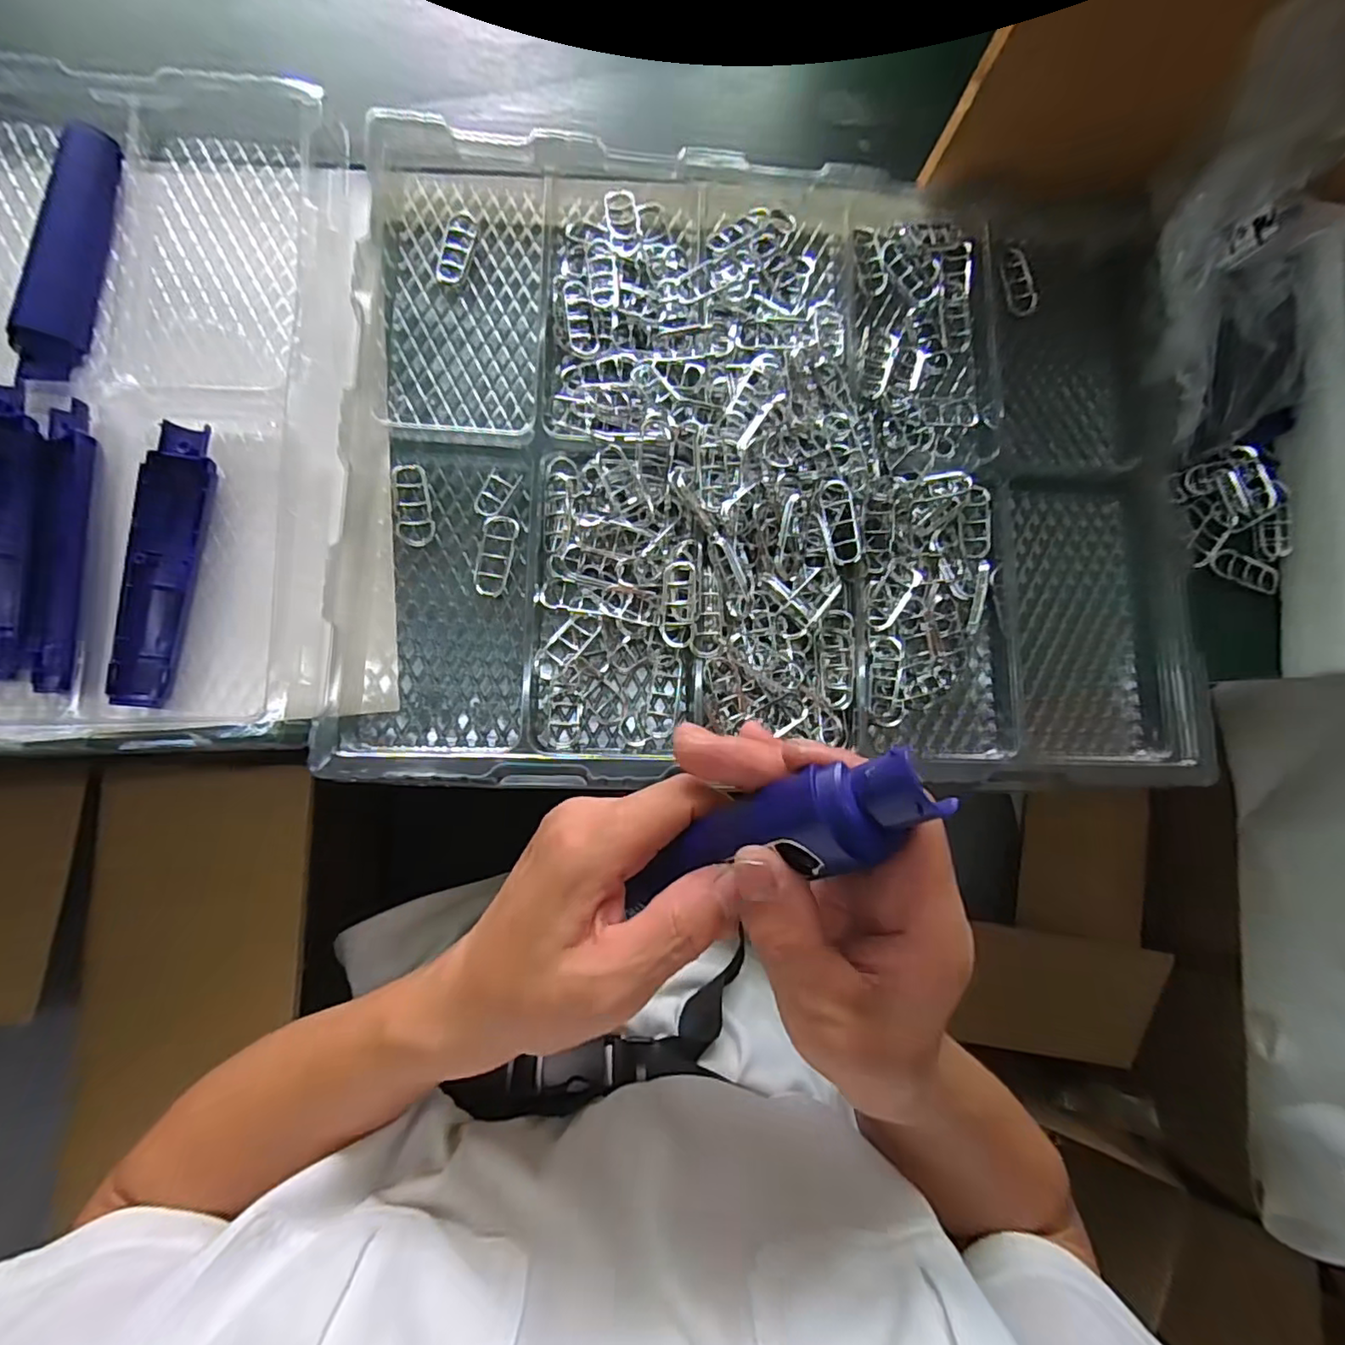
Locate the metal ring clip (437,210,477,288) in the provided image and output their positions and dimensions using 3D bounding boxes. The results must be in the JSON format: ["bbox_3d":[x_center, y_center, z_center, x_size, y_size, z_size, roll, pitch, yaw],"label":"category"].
[{"bbox_3d":[-0.146,-0.290,0.409,0.022,0.004,0.058,12,81,-3],"label":"metal ring clip"}]

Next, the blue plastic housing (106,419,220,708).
[{"bbox_3d":[-0.306,-0.065,0.358,0.037,0.013,0.167,8,81,-4],"label":"blue plastic housing"}]

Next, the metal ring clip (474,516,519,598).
[{"bbox_3d":[-0.113,-0.075,0.386,0.023,0.004,0.054,8,81,-4],"label":"metal ring clip"}]

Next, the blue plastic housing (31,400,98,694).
[{"bbox_3d":[-0.358,-0.075,0.350,0.028,0.014,0.170,-1,82,-5],"label":"blue plastic housing"}]

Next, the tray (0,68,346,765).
[{"bbox_3d":[-0.513,-0.167,0.364,0.599,0.056,0.450,-1,82,-5],"label":"tray"}]

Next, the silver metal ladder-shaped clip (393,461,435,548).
[{"bbox_3d":[-0.166,-0.107,0.384,0.023,0.007,0.056,-10,83,-7],"label":"silver metal ladder-shaped clip"}]

